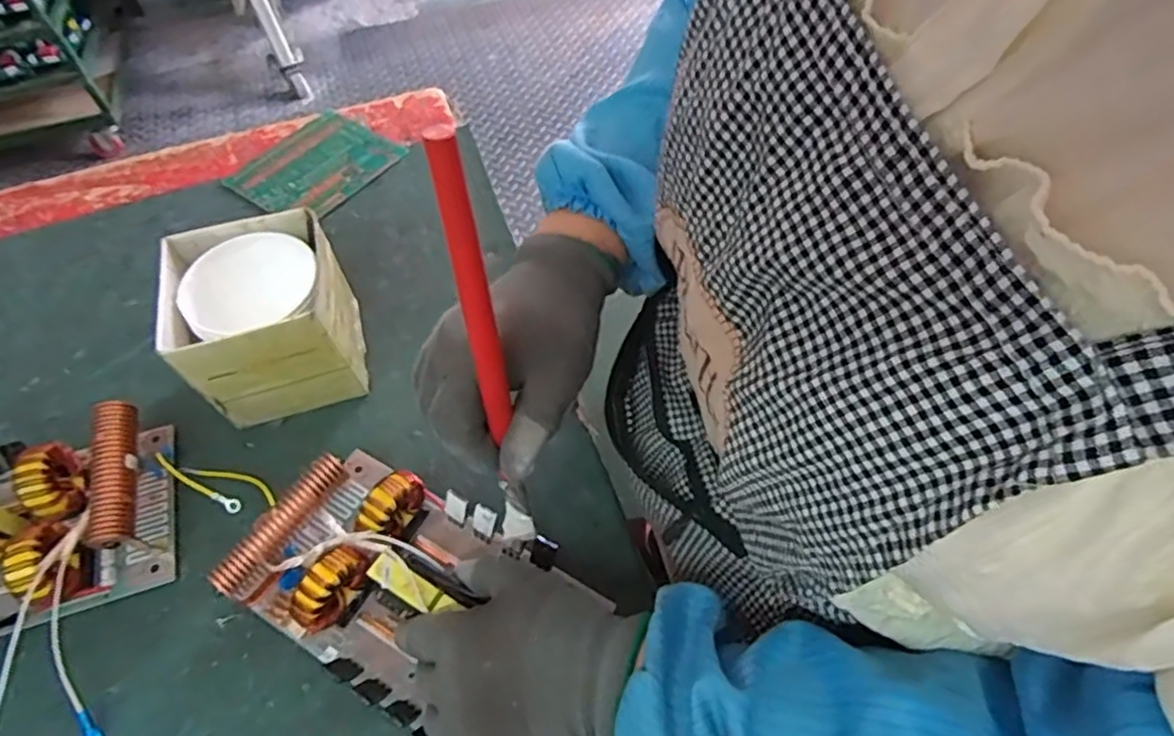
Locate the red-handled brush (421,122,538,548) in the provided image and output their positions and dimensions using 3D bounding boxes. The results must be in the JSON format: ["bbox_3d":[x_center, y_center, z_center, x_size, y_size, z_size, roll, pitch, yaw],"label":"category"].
[{"bbox_3d":[-0.046,0.020,0.331,0.022,0.290,0.012,32,57,24],"label":"red-handled brush"}]

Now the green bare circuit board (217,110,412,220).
[{"bbox_3d":[-0.285,-0.213,0.679,0.133,0.007,0.140,30,61,24],"label":"green bare circuit board"}]

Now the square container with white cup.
[{"bbox_3d":[-0.239,-0.038,0.501,0.113,0.114,0.109,-17,60,-9],"label":"square container with white cup"}]

